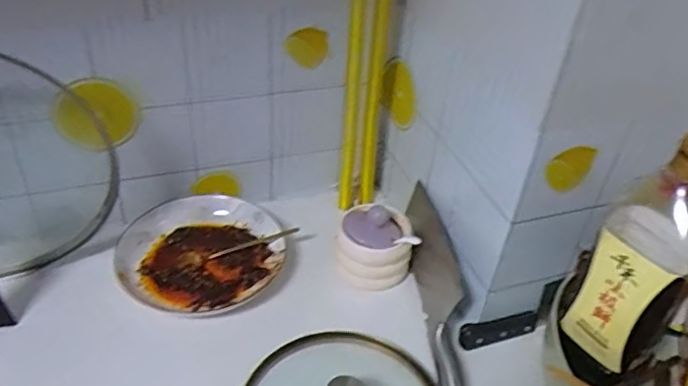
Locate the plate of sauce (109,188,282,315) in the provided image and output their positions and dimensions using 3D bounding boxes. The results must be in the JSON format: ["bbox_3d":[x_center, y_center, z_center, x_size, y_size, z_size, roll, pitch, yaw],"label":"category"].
[{"bbox_3d":[-0.173,0.067,0.729,0.192,0.029,0.179,3,39,-3],"label":"plate of sauce"}]

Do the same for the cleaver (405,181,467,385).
[{"bbox_3d":[0.110,0.115,0.678,0.045,0.073,0.301,-1,39,-7],"label":"cleaver"}]

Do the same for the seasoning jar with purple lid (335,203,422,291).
[{"bbox_3d":[0.038,0.063,0.717,0.091,0.086,0.084,3,39,-3],"label":"seasoning jar with purple lid"}]

